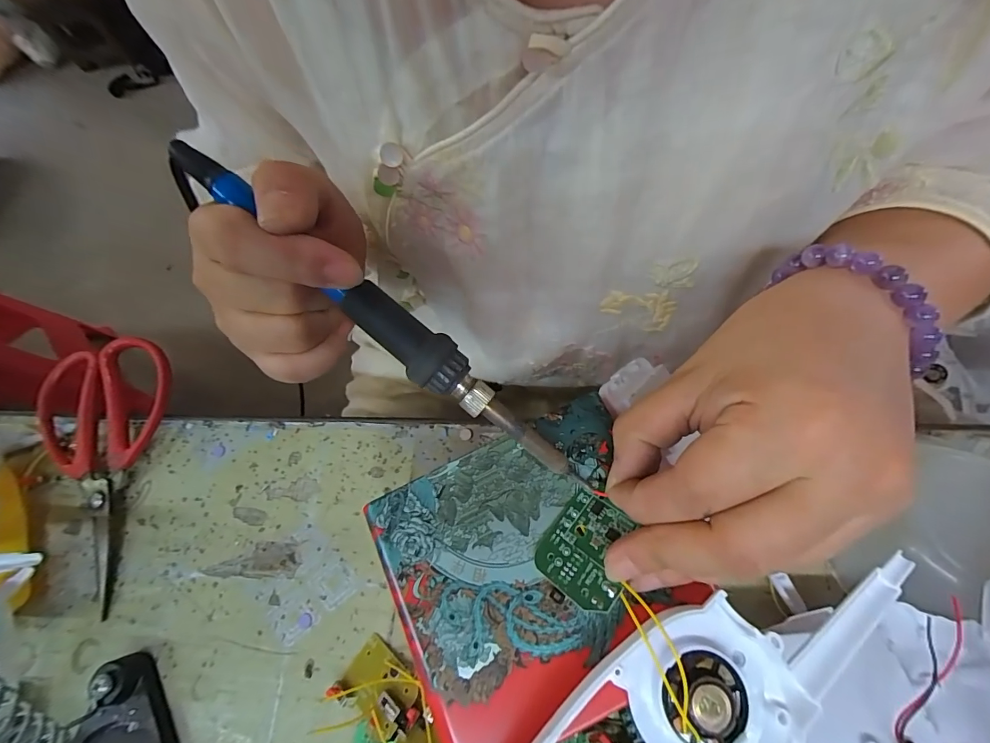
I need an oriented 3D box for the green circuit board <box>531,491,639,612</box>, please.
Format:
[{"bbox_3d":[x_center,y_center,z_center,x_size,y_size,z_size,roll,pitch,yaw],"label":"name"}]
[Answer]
[{"bbox_3d":[0.036,0.068,0.161,0.033,0.004,0.036,27,69,39],"label":"green circuit board"}]

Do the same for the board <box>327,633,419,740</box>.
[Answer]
[{"bbox_3d":[-0.063,0.173,0.231,0.050,0.012,0.033,20,65,30],"label":"board"}]

